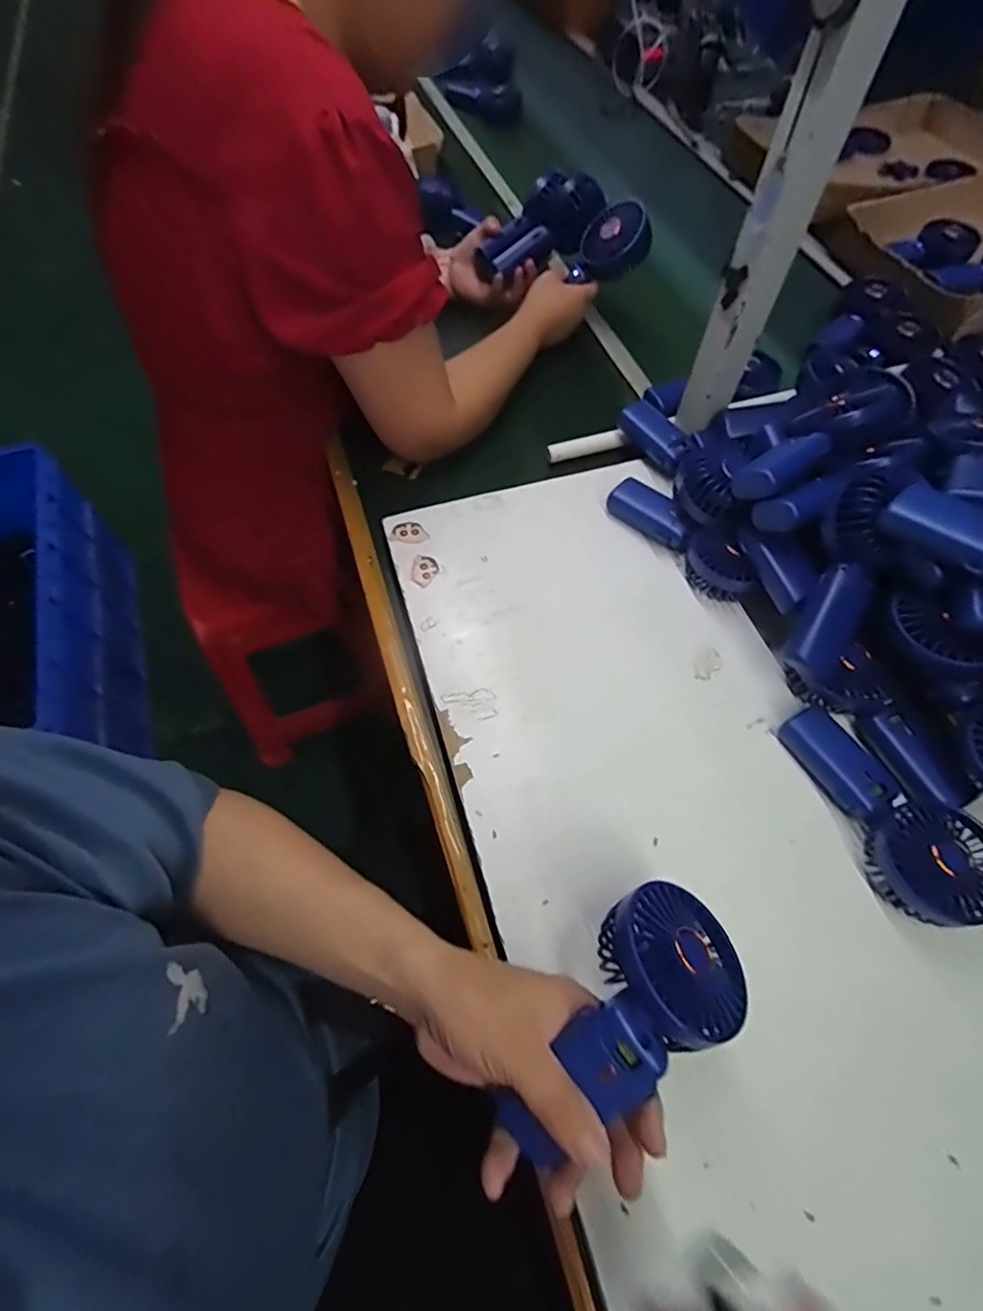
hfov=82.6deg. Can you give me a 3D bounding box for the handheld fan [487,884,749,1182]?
[{"bbox_3d":[0.078,0.204,0.313,0.163,0.055,0.082,-37,68,-24],"label":"handheld fan"}]

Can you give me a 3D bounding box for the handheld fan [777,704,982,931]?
[{"bbox_3d":[0.312,0.118,0.442,0.080,0.047,0.176,-21,64,-13],"label":"handheld fan"}]

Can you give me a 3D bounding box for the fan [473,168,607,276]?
[{"bbox_3d":[0.065,-0.585,0.761,0.172,0.066,0.079,-34,66,1],"label":"fan"}]

